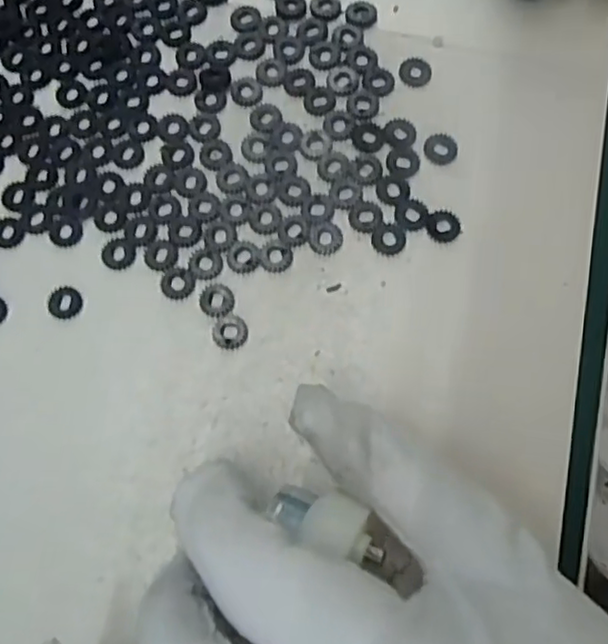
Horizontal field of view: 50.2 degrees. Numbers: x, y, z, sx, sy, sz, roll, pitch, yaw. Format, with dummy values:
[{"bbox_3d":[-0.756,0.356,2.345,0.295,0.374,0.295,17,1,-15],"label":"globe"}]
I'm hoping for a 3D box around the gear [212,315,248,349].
[{"bbox_3d":[-0.023,0.002,0.197,0.010,0.004,0.011,0,76,2],"label":"gear"}]

